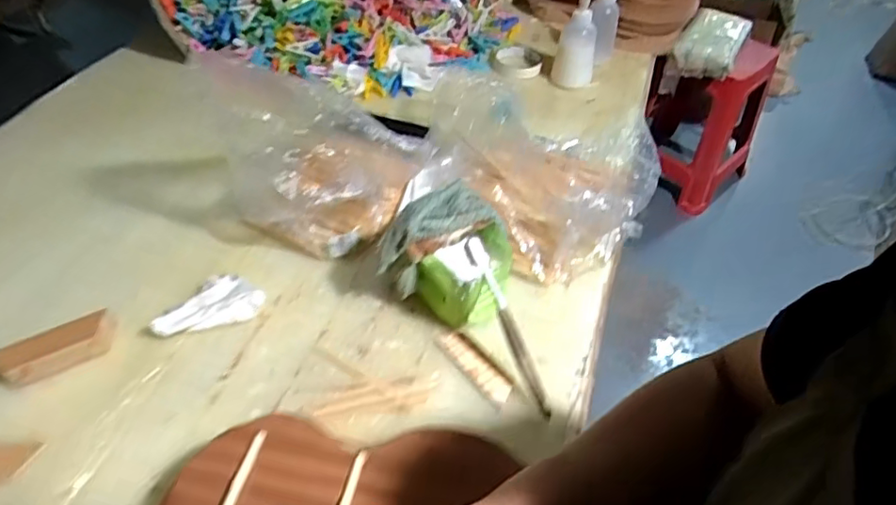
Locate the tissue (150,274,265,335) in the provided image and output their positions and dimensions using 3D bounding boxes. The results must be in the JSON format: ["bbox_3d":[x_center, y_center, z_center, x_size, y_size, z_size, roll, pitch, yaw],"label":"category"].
[{"bbox_3d":[-0.251,0.055,0.634,0.107,0.032,0.047,-16,49,-18],"label":"tissue"}]

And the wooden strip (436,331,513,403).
[{"bbox_3d":[0.029,0.112,0.611,0.029,0.005,0.096,-31,55,-29],"label":"wooden strip"}]

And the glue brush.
[{"bbox_3d":[0.058,0.071,0.581,0.014,0.020,0.181,-23,93,-24],"label":"glue brush"}]

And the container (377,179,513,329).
[{"bbox_3d":[0.008,0.004,0.634,0.123,0.110,0.106,22,48,17],"label":"container"}]

